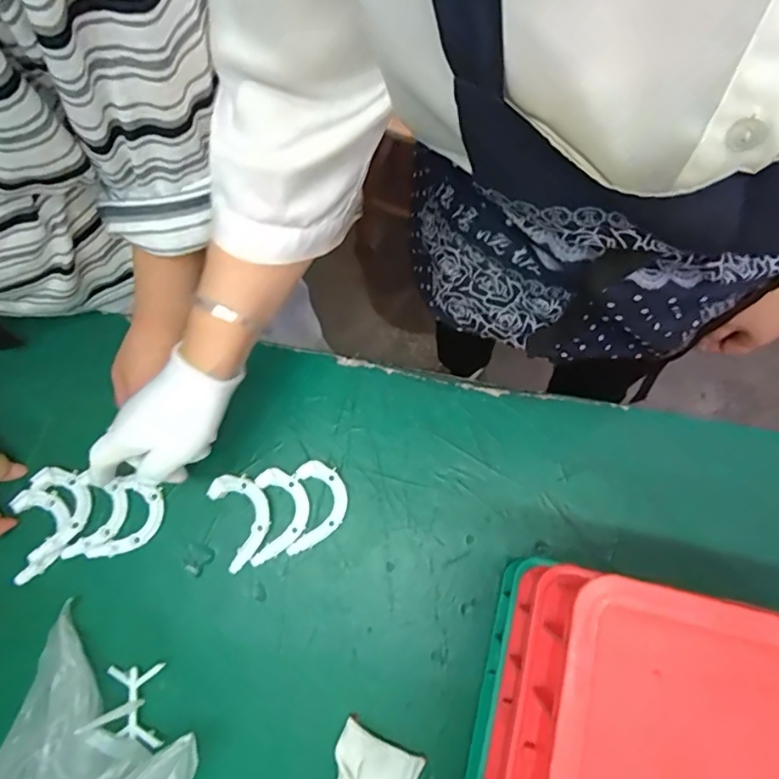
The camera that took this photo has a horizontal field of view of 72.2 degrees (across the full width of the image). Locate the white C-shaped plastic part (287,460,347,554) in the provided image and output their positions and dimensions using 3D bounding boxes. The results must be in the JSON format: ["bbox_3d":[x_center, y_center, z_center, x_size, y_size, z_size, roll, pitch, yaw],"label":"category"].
[{"bbox_3d":[-0.064,0.108,0.488,0.048,0.017,0.082,3,76,2],"label":"white C-shaped plastic part"}]

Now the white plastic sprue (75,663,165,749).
[{"bbox_3d":[-0.217,0.264,0.435,0.048,0.052,0.063,-5,75,0],"label":"white plastic sprue"}]

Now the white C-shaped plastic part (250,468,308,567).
[{"bbox_3d":[-0.099,0.116,0.490,0.047,0.019,0.083,0,75,2],"label":"white C-shaped plastic part"}]

